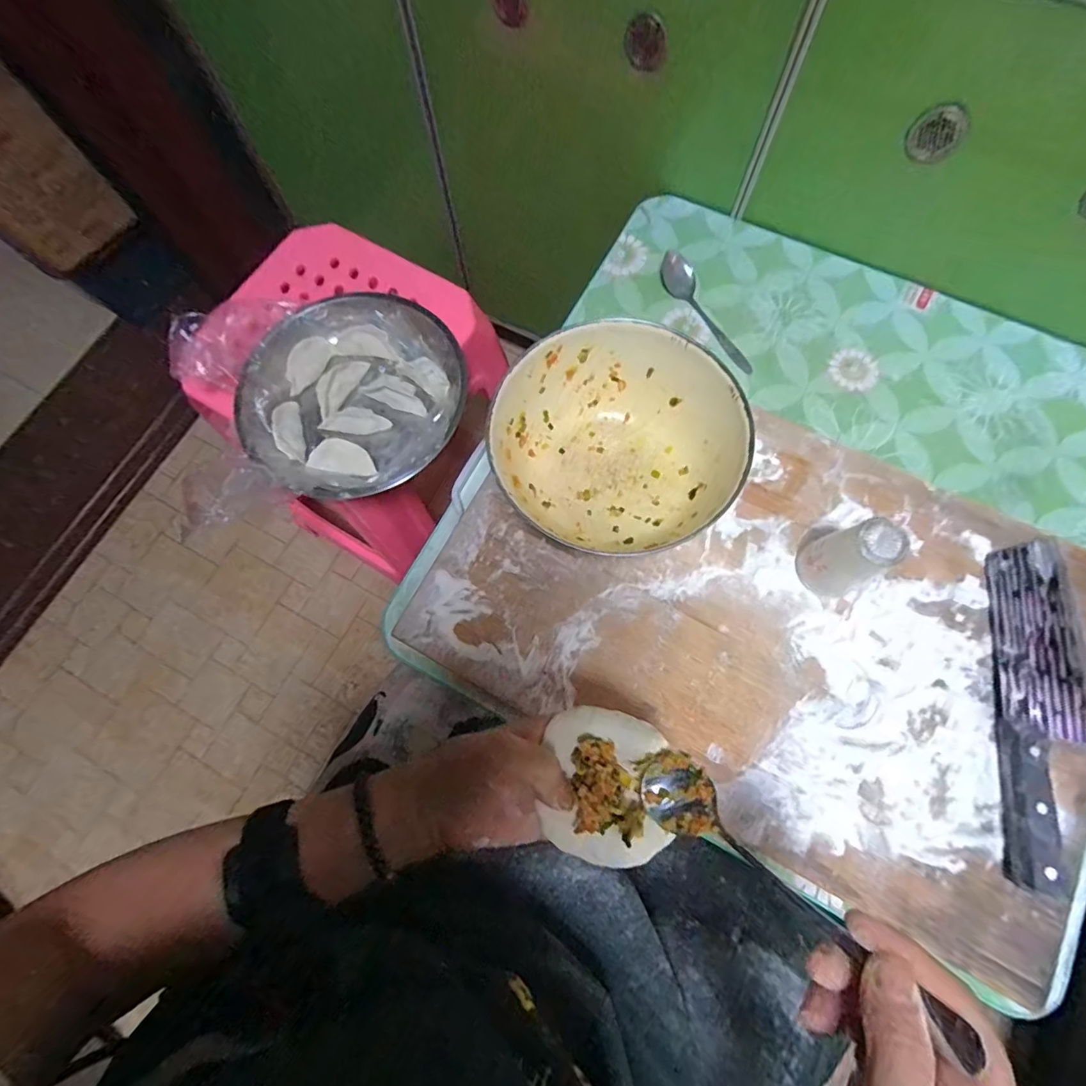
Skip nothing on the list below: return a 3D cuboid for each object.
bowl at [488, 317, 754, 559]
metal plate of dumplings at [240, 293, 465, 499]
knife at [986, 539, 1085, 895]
[{"bbox_3d":[0.061,-0.085,0.446,0.183,0.092,0.182,0,74,2],"label":"bowl"},{"bbox_3d":[-0.209,-0.163,0.566,0.242,0.054,0.237,0,74,2],"label":"metal plate of dumplings"},{"bbox_3d":[0.405,0.126,0.405,0.077,0.019,0.267,11,75,5],"label":"knife"}]

